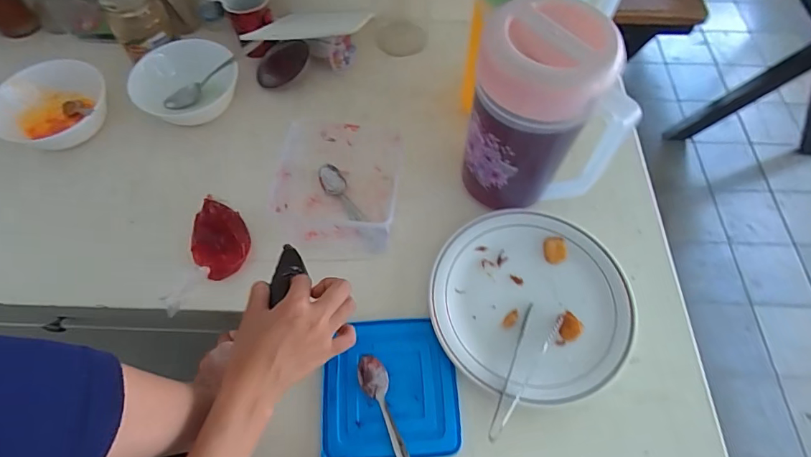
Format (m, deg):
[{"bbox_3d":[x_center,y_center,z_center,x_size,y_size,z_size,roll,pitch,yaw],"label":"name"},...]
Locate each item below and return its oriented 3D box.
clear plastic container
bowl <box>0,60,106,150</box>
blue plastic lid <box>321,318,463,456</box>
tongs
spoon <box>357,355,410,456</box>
[{"bbox_3d":[-0.083,-0.046,0.523,0.143,0.078,0.135,1,61,2],"label":"clear plastic container"},{"bbox_3d":[-0.474,-0.156,0.597,0.127,0.068,0.113,-5,61,-1],"label":"bowl"},{"bbox_3d":[-0.017,0.163,0.454,0.136,0.008,0.134,-4,61,-1],"label":"blue plastic lid"},{"bbox_3d":[0.118,0.143,0.446,0.035,0.022,0.149,27,65,15],"label":"tongs"},{"bbox_3d":[-0.018,0.190,0.434,0.028,0.008,0.132,-18,62,-9],"label":"spoon"}]

